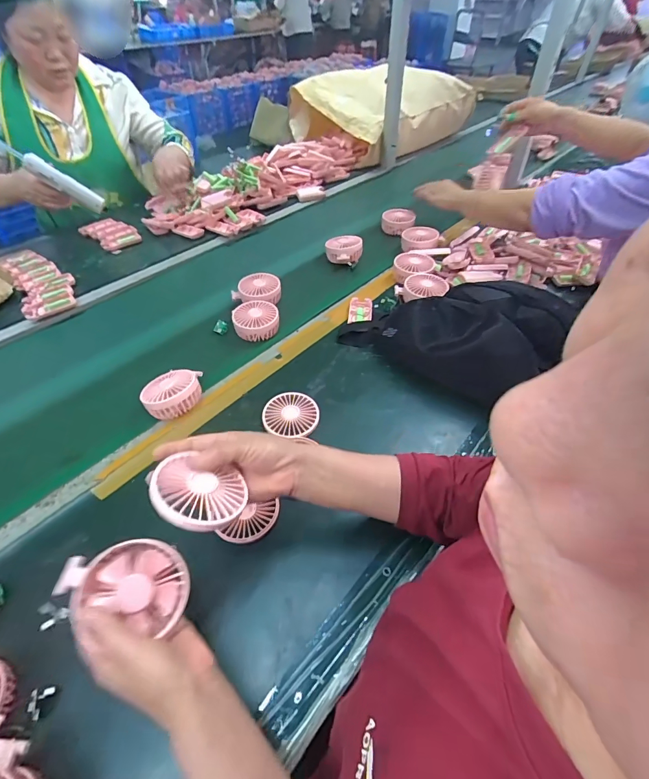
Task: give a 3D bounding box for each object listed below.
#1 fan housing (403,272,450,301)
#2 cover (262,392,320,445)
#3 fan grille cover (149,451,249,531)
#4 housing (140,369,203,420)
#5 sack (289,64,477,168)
[{"bbox_3d":[0.210,-0.210,0.784,0.083,0.033,0.092,22,51,21],"label":"fan housing"},{"bbox_3d":[-0.051,0.039,0.607,0.086,0.015,0.080,12,48,12],"label":"cover"},{"bbox_3d":[-0.115,0.093,0.354,0.083,0.010,0.075,17,32,-18],"label":"fan grille cover"},{"bbox_3d":[-0.242,0.004,0.616,0.077,0.045,0.088,2,47,3],"label":"housing"},{"bbox_3d":[0.246,-1.095,1.499,0.683,0.243,0.417,-35,56,-28],"label":"sack"}]

